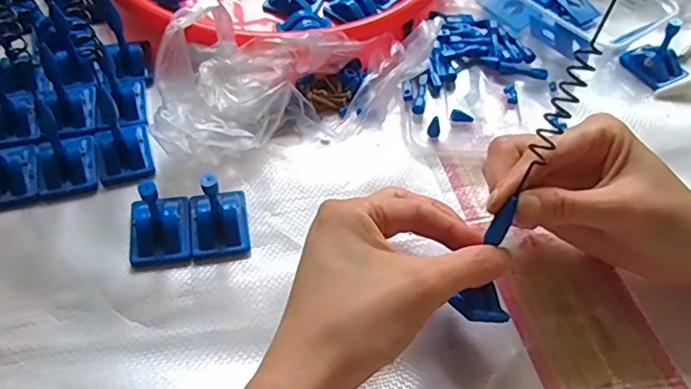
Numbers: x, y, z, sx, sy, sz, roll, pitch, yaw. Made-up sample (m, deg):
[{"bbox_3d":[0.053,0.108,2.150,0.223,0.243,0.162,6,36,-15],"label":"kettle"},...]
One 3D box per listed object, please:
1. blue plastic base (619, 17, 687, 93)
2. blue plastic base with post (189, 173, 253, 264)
[{"bbox_3d":[0.245,-0.111,0.430,0.029,0.047,0.045,-22,58,-18],"label":"blue plastic base"},{"bbox_3d":[-0.074,0.009,0.321,0.034,0.045,0.045,-8,54,-9],"label":"blue plastic base with post"}]

